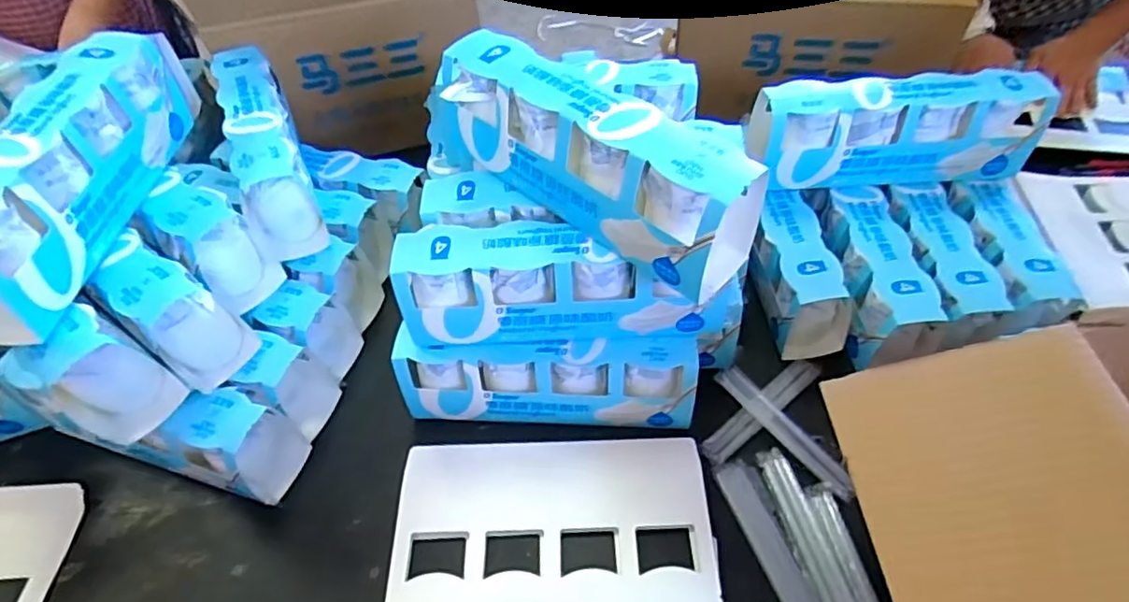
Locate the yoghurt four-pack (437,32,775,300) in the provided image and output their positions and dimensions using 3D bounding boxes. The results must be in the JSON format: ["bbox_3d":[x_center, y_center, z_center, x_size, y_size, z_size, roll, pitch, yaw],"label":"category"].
[{"bbox_3d":[0.018,-0.109,0.466,0.258,0.098,0.064,34,61,26],"label":"yoghurt four-pack"}]

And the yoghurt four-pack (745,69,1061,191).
[{"bbox_3d":[0.330,-0.168,0.621,0.268,0.103,0.060,-1,52,2],"label":"yoghurt four-pack"}]

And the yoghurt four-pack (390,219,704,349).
[{"bbox_3d":[-0.014,-0.014,0.517,0.245,0.093,0.059,-2,52,1],"label":"yoghurt four-pack"}]

